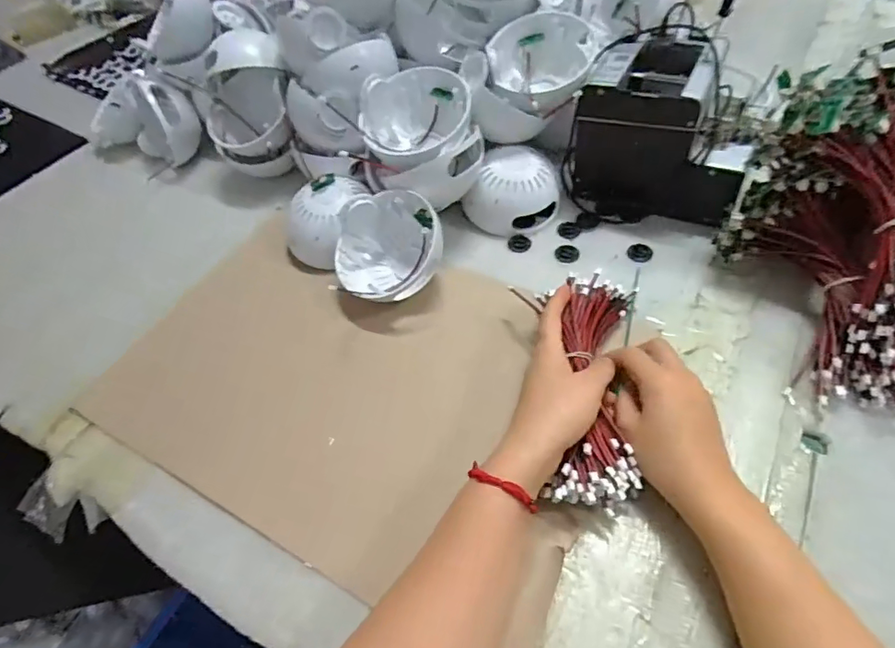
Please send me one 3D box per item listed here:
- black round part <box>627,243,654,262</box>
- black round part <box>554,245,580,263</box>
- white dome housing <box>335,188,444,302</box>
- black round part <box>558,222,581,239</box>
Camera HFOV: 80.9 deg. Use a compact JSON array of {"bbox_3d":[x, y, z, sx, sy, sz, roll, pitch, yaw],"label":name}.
[{"bbox_3d":[0.204,-0.076,0.554,0.025,0.004,0.028,19,57,22],"label":"black round part"},{"bbox_3d":[0.129,-0.077,0.566,0.025,0.004,0.025,-4,51,6],"label":"black round part"},{"bbox_3d":[-0.061,-0.074,0.541,0.108,0.078,0.103,-12,53,-3],"label":"white dome housing"},{"bbox_3d":[0.136,-0.105,0.584,0.024,0.004,0.024,-4,51,6],"label":"black round part"}]

